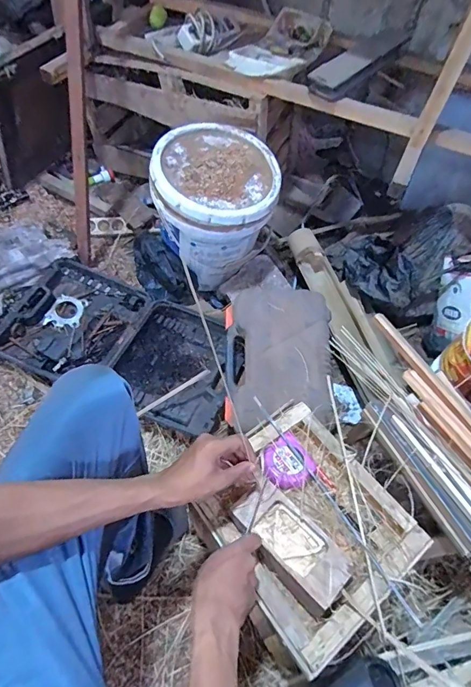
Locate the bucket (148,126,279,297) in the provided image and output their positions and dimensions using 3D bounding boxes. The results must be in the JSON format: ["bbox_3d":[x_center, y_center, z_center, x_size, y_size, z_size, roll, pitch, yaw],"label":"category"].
[{"bbox_3d":[-0.050,-0.334,1.054,0.283,0.316,0.291,2,55,-3],"label":"bucket"}]

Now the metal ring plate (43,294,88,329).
[{"bbox_3d":[-0.435,-0.082,1.035,0.082,0.012,0.098,13,55,-11],"label":"metal ring plate"}]

